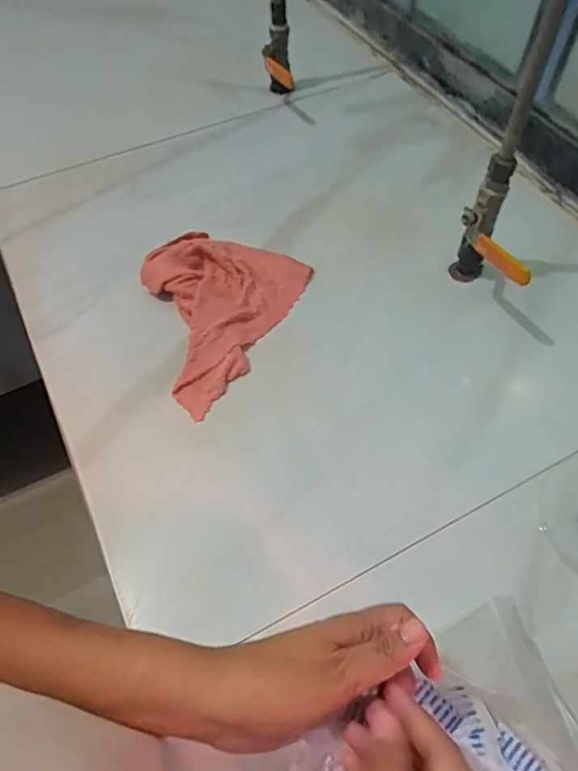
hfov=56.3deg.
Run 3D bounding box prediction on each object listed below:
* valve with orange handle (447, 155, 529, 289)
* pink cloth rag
[{"bbox_3d":[0.189,-0.127,0.507,0.048,0.132,0.103,7,56,4],"label":"valve with orange handle"},{"bbox_3d":[-0.086,-0.082,0.545,0.148,0.025,0.208,24,59,15],"label":"pink cloth rag"}]

